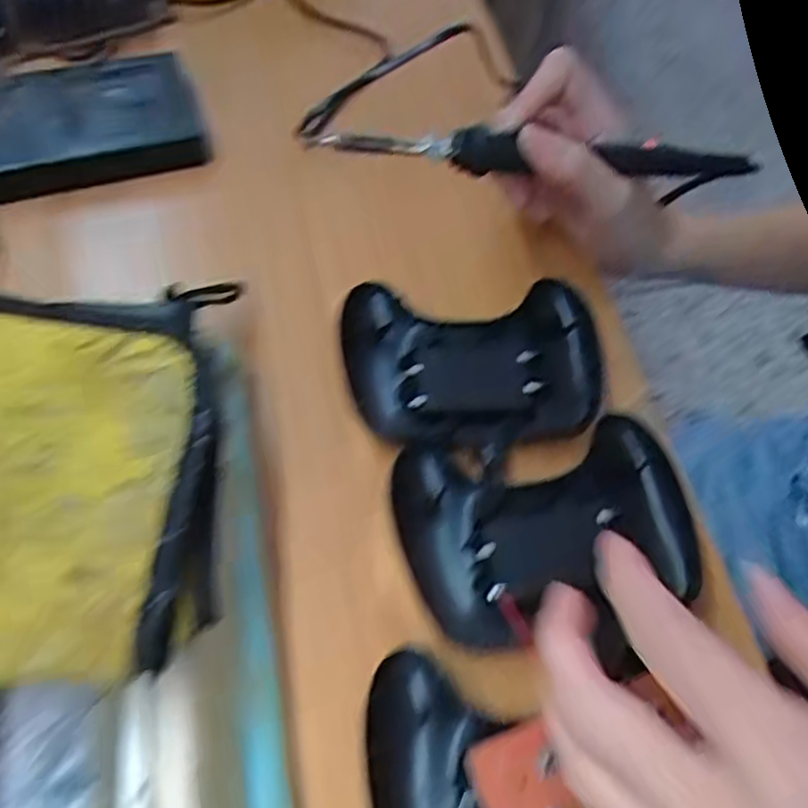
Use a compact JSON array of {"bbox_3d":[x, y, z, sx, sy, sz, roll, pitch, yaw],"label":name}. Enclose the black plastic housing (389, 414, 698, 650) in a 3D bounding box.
[{"bbox_3d":[0.059,0.053,0.301,0.120,0.020,0.086,-6,59,-8],"label":"black plastic housing"}]

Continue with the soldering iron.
[{"bbox_3d":[0.064,-0.121,0.341,0.214,0.018,0.016,1,58,-6],"label":"soldering iron"}]

